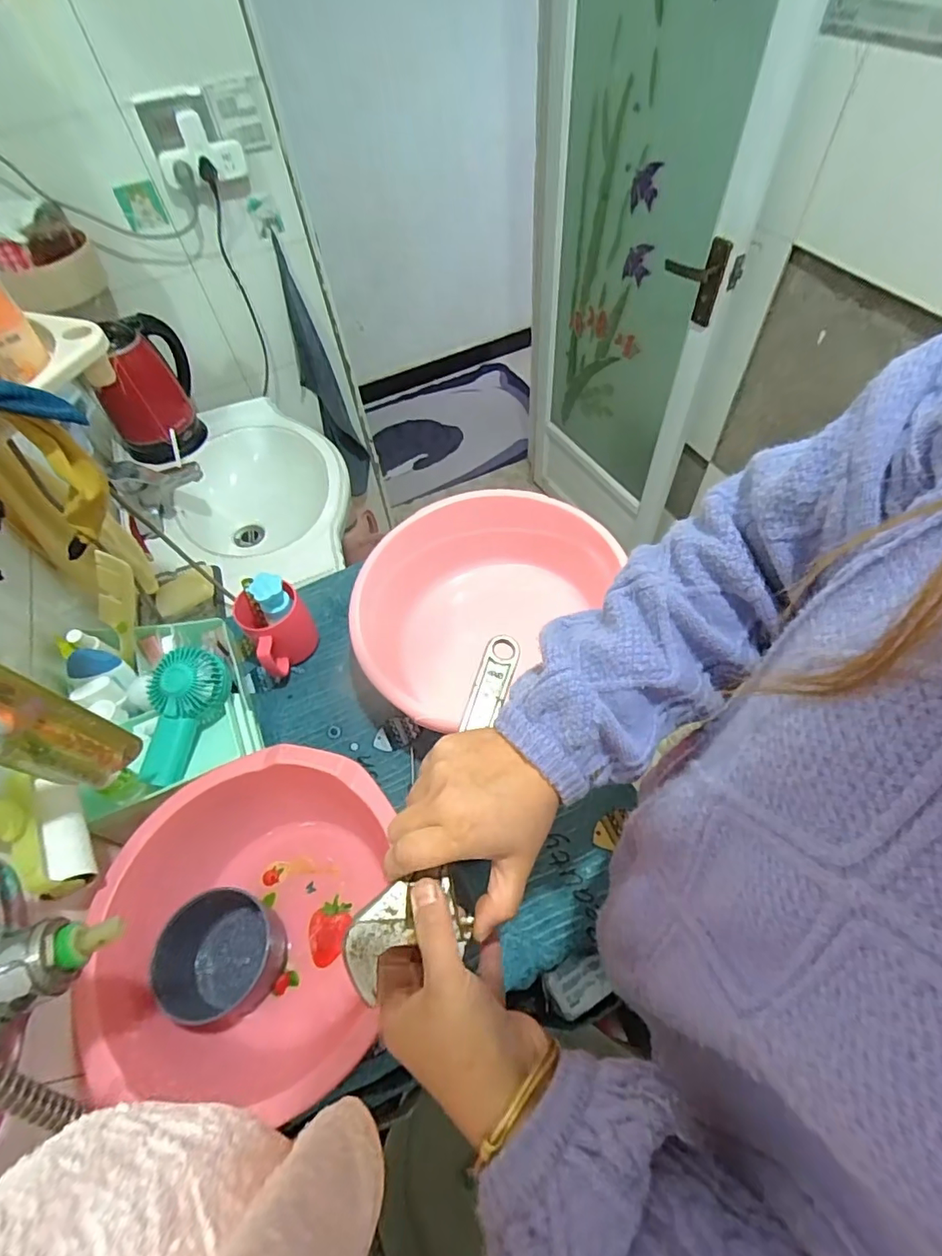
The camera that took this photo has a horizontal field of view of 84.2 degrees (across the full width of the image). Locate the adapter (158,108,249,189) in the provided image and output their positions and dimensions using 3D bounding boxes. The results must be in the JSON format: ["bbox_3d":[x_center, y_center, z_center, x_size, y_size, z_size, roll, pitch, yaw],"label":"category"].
[{"bbox_3d":[-0.488,-0.857,0.935,0.144,0.094,0.037,-30,60,-14],"label":"adapter"}]

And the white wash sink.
[{"bbox_3d":[-0.419,-0.249,1.065,0.347,0.156,0.518,-15,57,-5],"label":"white wash sink"}]

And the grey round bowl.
[{"bbox_3d":[-0.247,0.316,0.510,0.103,0.076,0.115,-11,57,-2],"label":"grey round bowl"}]

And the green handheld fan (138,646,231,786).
[{"bbox_3d":[-0.307,0.092,0.554,0.062,0.065,0.141,7,74,9],"label":"green handheld fan"}]

